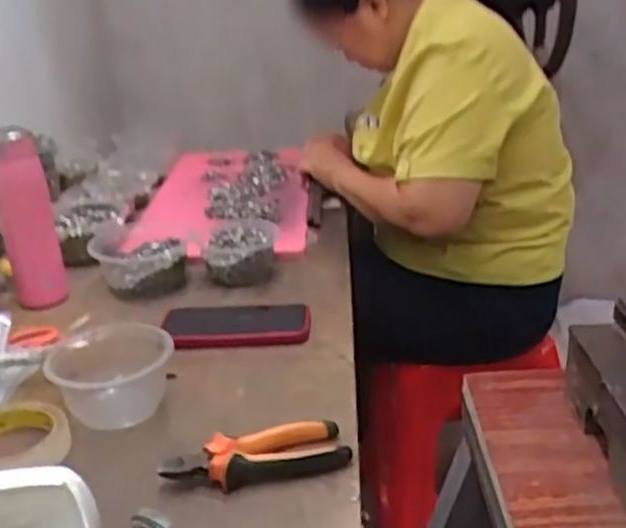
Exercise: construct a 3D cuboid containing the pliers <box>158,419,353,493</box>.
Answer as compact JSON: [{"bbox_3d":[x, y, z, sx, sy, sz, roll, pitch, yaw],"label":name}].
[{"bbox_3d":[-0.046,0.159,0.628,0.147,0.027,0.052,-9,23,-12],"label":"pliers"}]

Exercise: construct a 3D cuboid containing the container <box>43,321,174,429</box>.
[{"bbox_3d":[-0.201,0.100,0.744,0.113,0.051,0.135,-14,25,-23],"label":"container"}]

